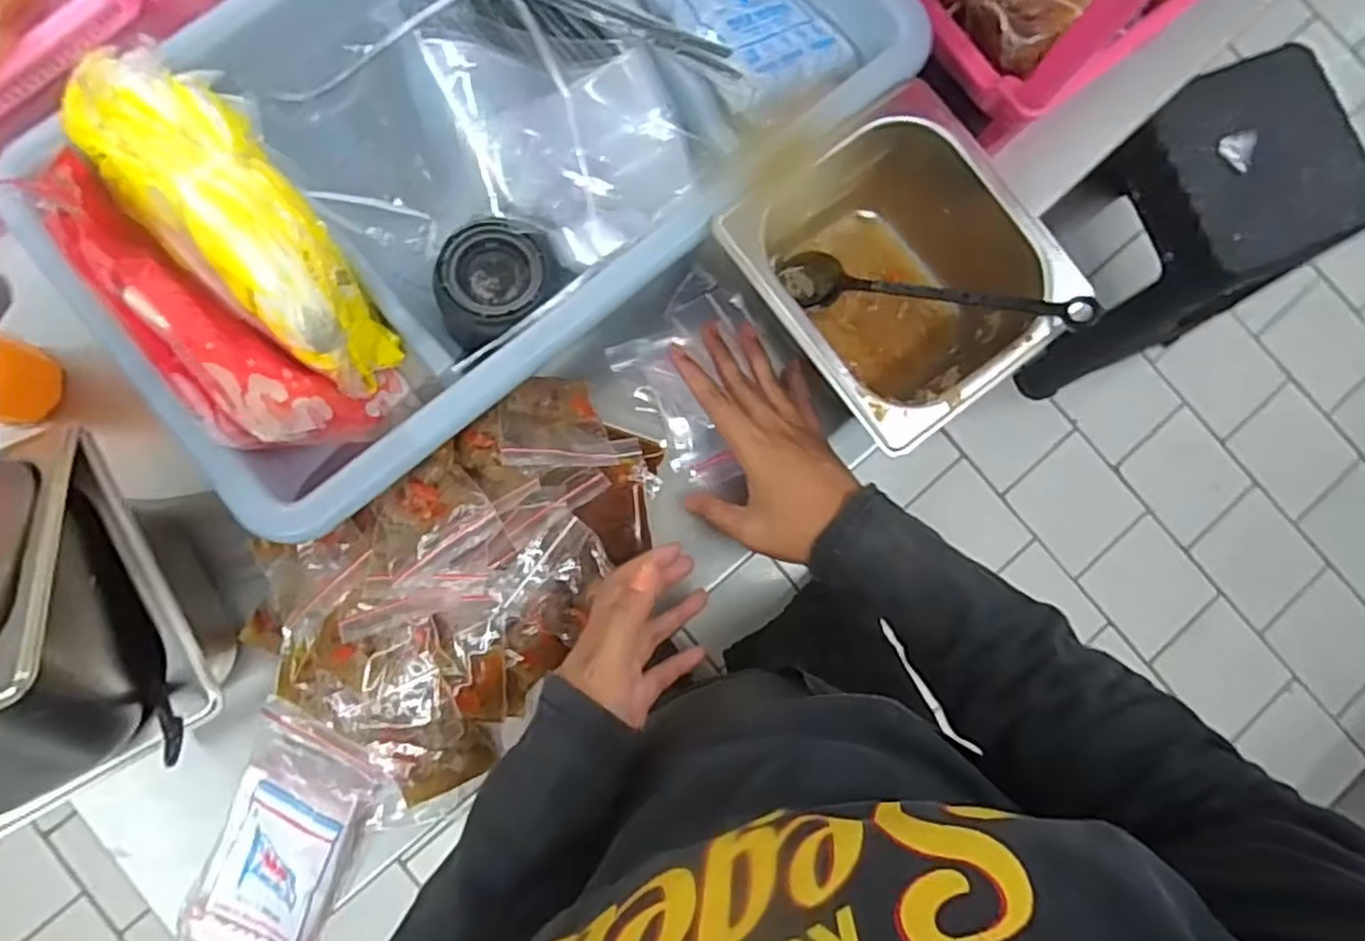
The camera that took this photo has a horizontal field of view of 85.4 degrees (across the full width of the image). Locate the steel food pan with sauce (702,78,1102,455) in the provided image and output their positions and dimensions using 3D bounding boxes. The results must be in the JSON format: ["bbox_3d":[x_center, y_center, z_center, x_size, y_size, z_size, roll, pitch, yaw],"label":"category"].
[{"bbox_3d":[0.129,-0.121,0.482,0.156,0.108,0.183,-34,86,-6],"label":"steel food pan with sauce"}]

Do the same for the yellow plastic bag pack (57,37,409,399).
[{"bbox_3d":[-0.238,-0.139,0.415,0.059,0.125,0.186,-40,87,-7],"label":"yellow plastic bag pack"}]

